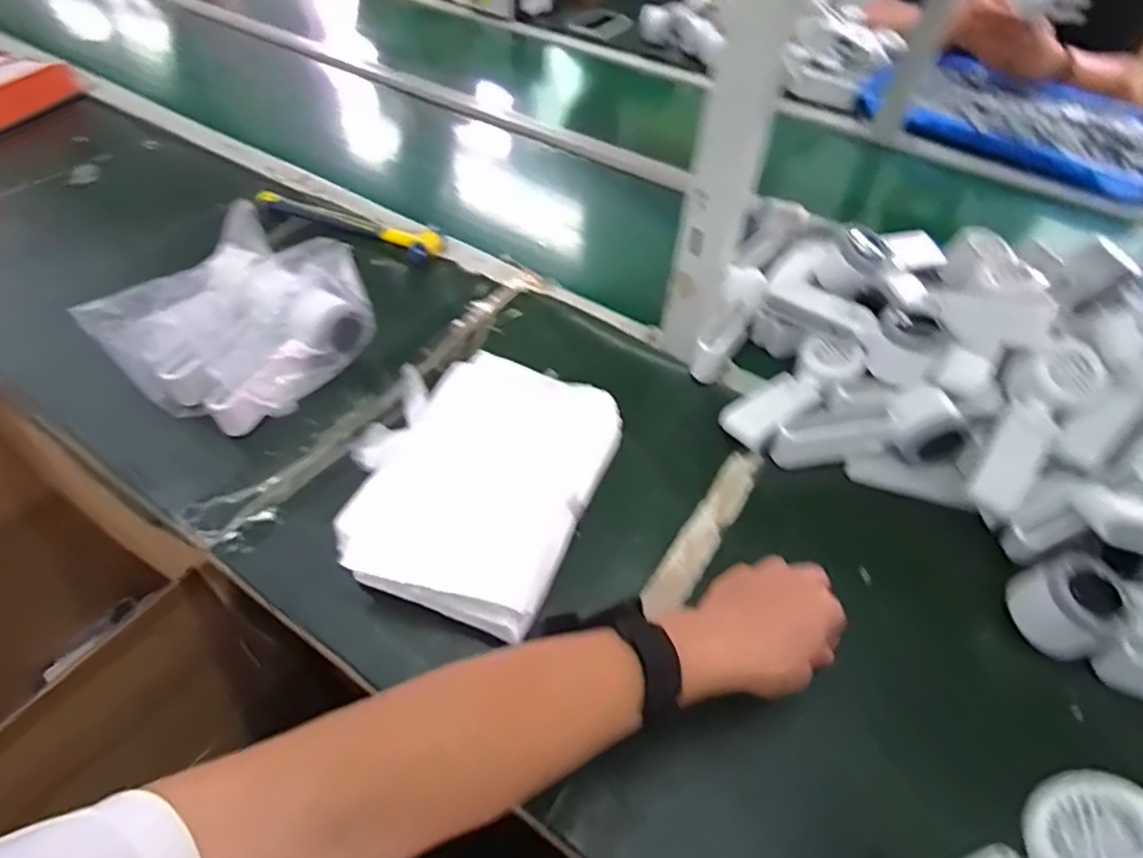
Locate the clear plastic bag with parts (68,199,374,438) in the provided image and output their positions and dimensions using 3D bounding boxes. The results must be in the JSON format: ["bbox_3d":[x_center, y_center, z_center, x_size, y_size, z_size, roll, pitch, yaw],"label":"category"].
[{"bbox_3d":[-0.316,-0.103,0.608,0.196,0.093,0.194,29,53,20],"label":"clear plastic bag with parts"}]

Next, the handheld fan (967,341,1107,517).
[{"bbox_3d":[0.384,0.001,0.537,0.061,0.035,0.164,29,81,19],"label":"handheld fan"}]

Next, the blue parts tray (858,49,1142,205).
[{"bbox_3d":[0.758,-0.533,1.062,0.482,0.057,0.321,33,55,22],"label":"blue parts tray"}]

